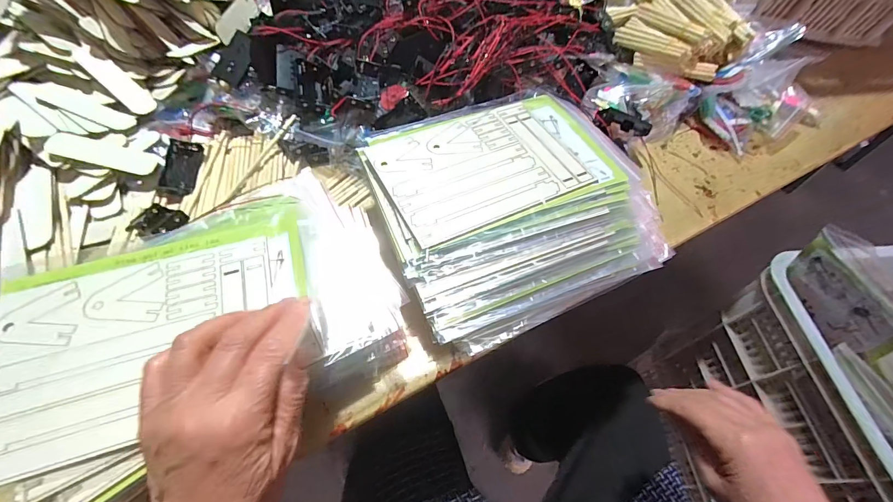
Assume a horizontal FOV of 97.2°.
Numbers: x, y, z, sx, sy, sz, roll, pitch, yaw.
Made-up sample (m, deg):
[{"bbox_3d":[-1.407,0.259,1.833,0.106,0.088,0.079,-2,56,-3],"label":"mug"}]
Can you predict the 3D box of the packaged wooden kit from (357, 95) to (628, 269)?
[{"bbox_3d":[0.043,-0.085,0.376,0.229,0.013,0.147,-20,59,-17],"label":"packaged wooden kit"}]

